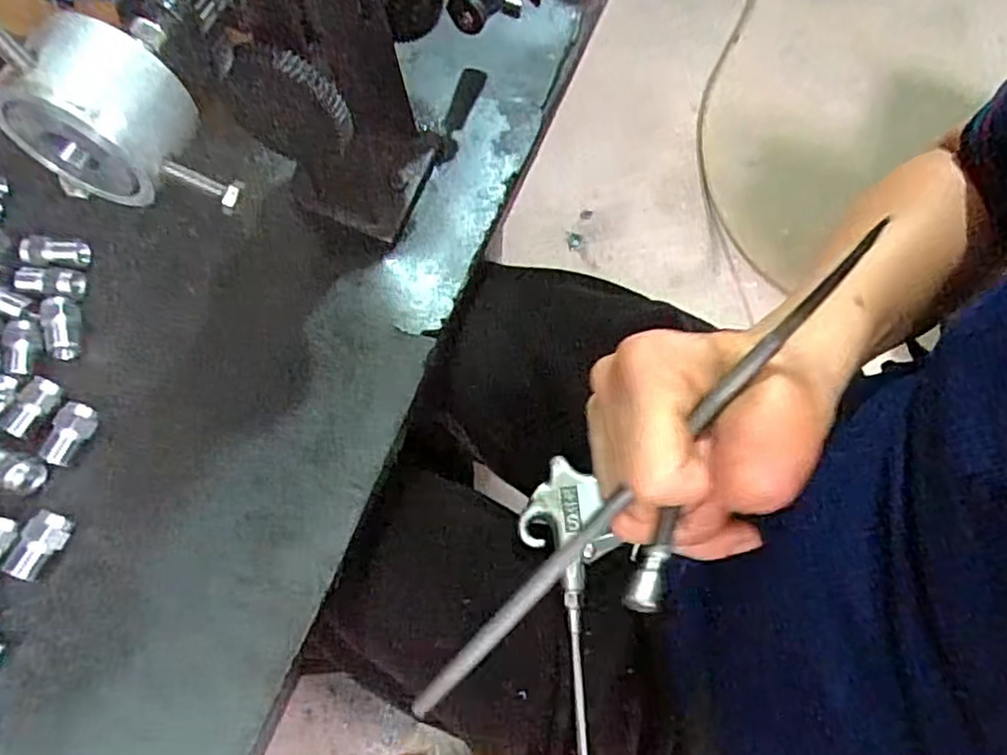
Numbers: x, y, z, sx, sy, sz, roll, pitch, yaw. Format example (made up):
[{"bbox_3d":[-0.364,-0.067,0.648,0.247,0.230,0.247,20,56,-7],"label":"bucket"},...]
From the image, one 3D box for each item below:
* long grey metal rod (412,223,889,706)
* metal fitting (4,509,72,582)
[{"bbox_3d":[0.035,0.045,0.225,0.007,0.007,0.223,45,110,17],"label":"long grey metal rod"},{"bbox_3d":[-0.201,0.074,0.294,0.016,0.017,0.028,14,66,5],"label":"metal fitting"}]

